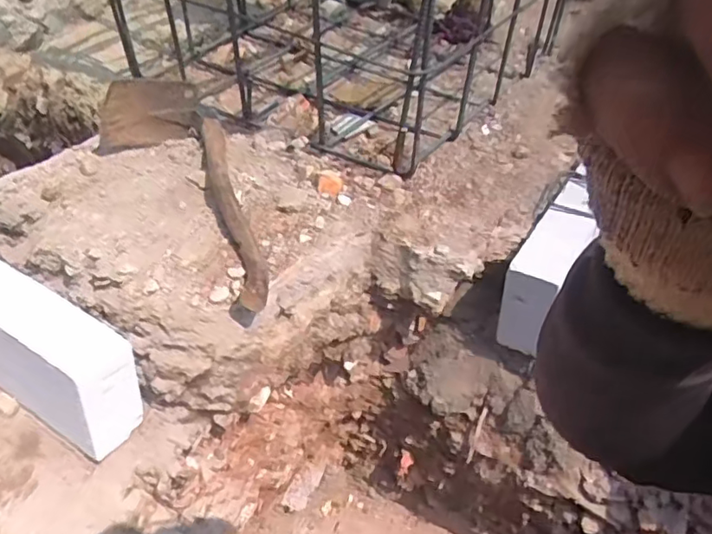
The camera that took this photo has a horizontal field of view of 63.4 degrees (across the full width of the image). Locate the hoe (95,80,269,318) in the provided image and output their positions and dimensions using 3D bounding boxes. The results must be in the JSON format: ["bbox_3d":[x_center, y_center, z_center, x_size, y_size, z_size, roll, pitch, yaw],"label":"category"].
[{"bbox_3d":[-0.346,-0.166,1.096,0.260,0.154,0.664,-12,41,-17],"label":"hoe"}]

